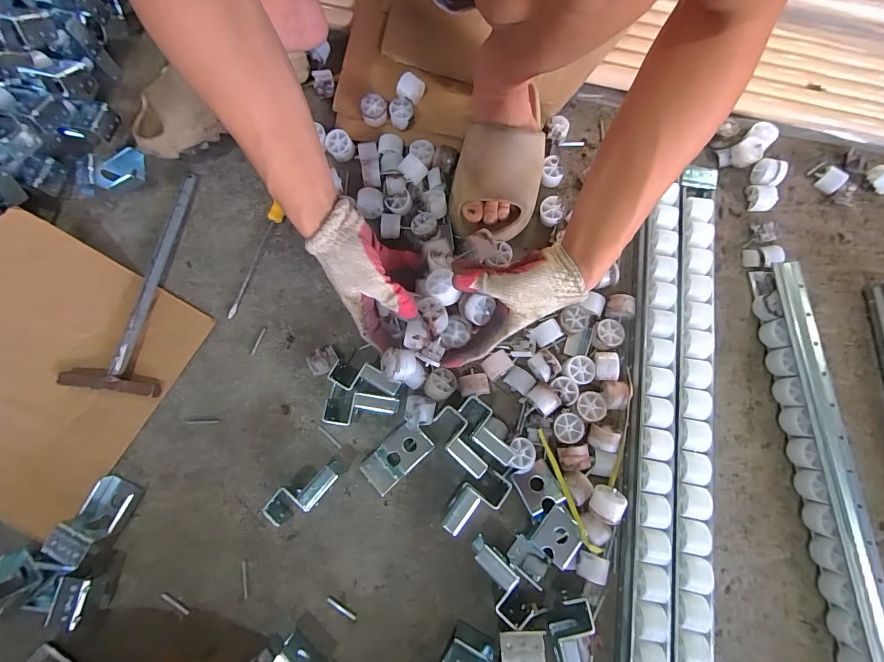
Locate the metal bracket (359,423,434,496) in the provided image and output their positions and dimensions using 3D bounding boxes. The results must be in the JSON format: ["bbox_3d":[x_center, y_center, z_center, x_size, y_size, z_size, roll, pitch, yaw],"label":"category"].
[{"bbox_3d":[-0.054,0.148,0.451,0.084,0.033,0.044,-42,81,-9],"label":"metal bracket"}]

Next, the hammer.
[{"bbox_3d":[-0.376,-0.068,0.490,0.099,0.029,0.289,8,77,1],"label":"hammer"}]

